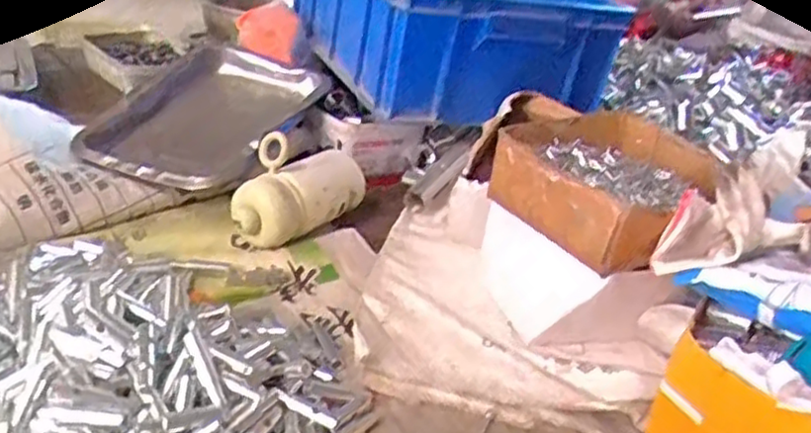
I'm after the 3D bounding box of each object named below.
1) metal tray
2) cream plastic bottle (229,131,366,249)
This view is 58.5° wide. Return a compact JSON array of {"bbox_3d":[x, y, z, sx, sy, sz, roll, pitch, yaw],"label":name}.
[{"bbox_3d":[-0.211,-0.105,0.785,0.189,0.053,0.246,19,47,14],"label":"metal tray"},{"bbox_3d":[-0.104,-0.026,0.696,0.068,0.083,0.139,24,29,26],"label":"cream plastic bottle"}]

